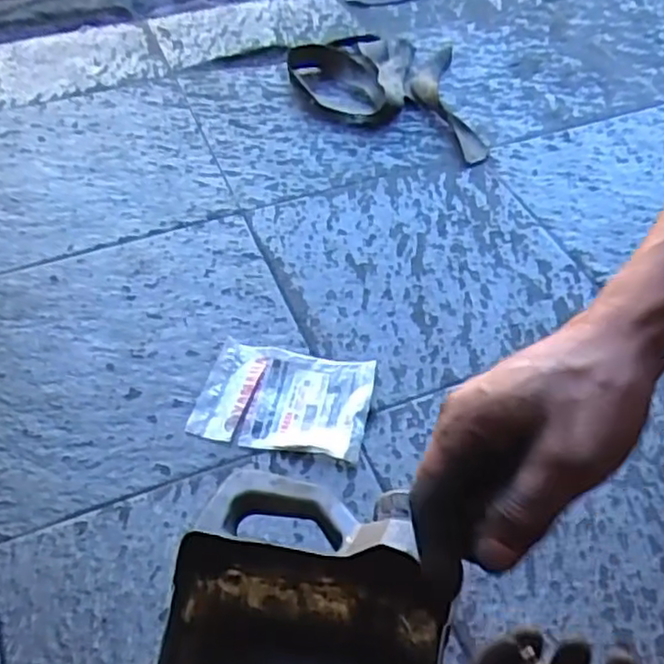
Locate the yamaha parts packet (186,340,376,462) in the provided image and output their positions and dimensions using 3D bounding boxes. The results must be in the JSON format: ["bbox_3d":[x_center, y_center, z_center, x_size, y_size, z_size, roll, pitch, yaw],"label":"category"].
[{"bbox_3d":[-0.041,0.058,0.626,0.147,0.008,0.103,9,51,6],"label":"yamaha parts packet"}]

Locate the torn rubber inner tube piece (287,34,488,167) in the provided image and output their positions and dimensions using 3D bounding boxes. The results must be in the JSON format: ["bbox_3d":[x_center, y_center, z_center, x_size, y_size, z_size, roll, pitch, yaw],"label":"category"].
[{"bbox_3d":[0.062,-0.324,0.927,0.225,0.032,0.286,-3,51,-3],"label":"torn rubber inner tube piece"}]

